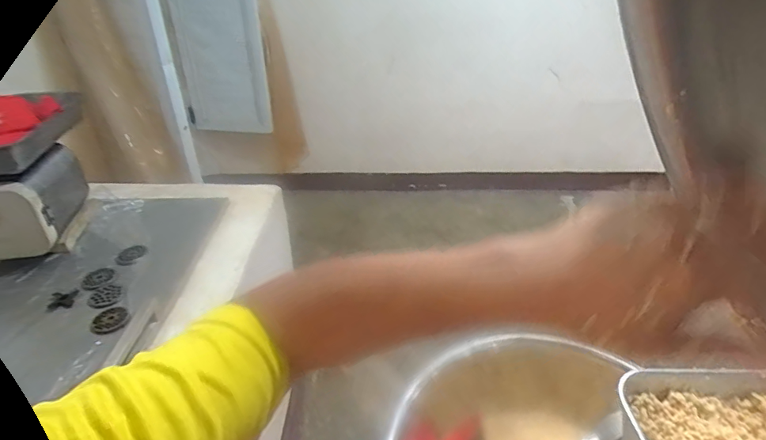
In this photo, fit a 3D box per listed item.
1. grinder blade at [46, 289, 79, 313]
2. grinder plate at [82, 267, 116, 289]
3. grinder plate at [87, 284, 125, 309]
[{"bbox_3d":[-0.670,0.169,0.938,0.050,0.008,0.068,-10,34,-16],"label":"grinder blade"},{"bbox_3d":[-0.629,0.127,0.988,0.064,0.011,0.060,-19,37,-27],"label":"grinder plate"},{"bbox_3d":[-0.585,0.162,0.947,0.066,0.008,0.065,0,33,0],"label":"grinder plate"}]

